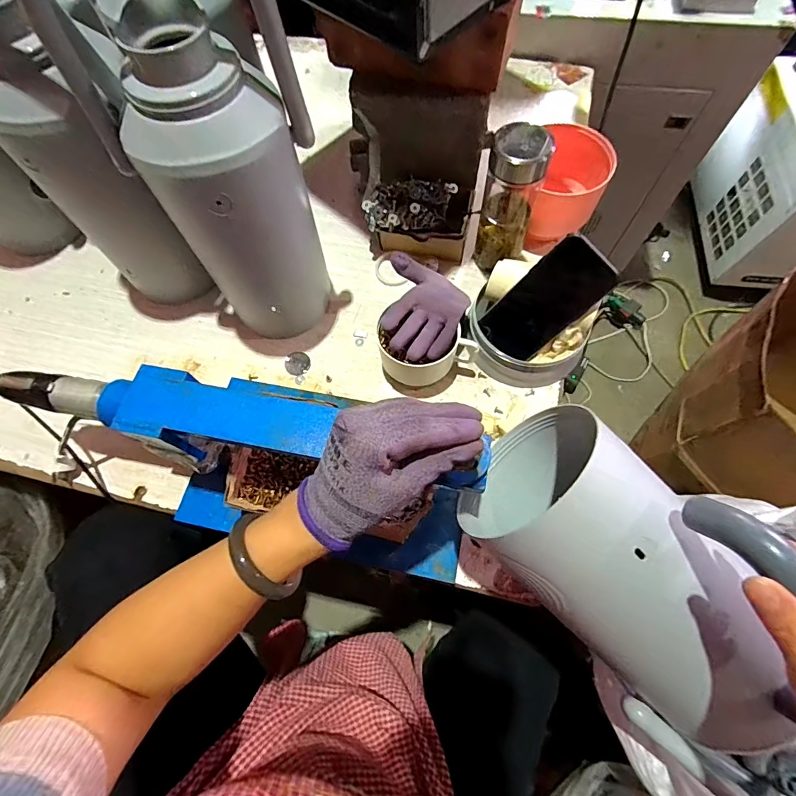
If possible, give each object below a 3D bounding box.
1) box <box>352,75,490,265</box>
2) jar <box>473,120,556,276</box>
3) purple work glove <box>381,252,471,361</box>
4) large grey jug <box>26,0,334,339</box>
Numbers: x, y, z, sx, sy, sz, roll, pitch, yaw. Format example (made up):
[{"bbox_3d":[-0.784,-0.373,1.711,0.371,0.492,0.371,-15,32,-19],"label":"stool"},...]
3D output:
[{"bbox_3d":[0.026,-0.321,0.601,0.194,0.175,0.127,10,69,6],"label":"box"},{"bbox_3d":[0.152,-0.268,0.561,0.069,0.206,0.062,9,69,6],"label":"jar"},{"bbox_3d":[0.036,-0.115,0.532,0.104,0.052,0.130,8,69,6],"label":"purple work glove"},{"bbox_3d":[-0.178,-0.240,0.442,0.138,0.417,0.163,38,75,15],"label":"large grey jug"}]

